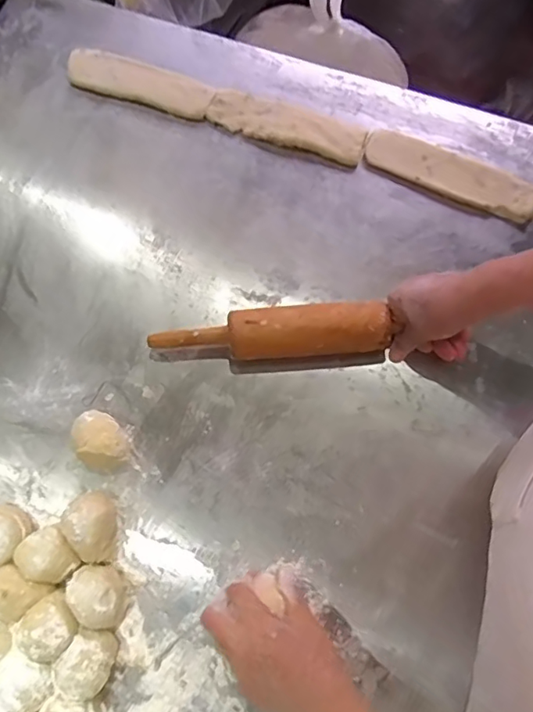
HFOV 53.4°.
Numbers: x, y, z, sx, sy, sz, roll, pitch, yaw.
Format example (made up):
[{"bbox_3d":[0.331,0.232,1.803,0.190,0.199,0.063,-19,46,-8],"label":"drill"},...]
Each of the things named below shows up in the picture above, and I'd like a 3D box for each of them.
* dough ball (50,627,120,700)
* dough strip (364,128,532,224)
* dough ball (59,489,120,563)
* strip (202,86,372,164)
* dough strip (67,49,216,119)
[{"bbox_3d":[-0.164,0.284,0.492,0.046,0.050,0.053,36,80,9],"label":"dough ball"},{"bbox_3d":[0.221,-0.218,0.628,0.205,0.016,0.058,24,79,7],"label":"dough strip"},{"bbox_3d":[-0.170,0.168,0.517,0.046,0.053,0.064,-32,78,-6],"label":"dough ball"},{"bbox_3d":[0.025,-0.285,0.650,0.193,0.015,0.053,17,78,6],"label":"strip"},{"bbox_3d":[-0.159,-0.349,0.671,0.186,0.012,0.055,18,78,6],"label":"dough strip"}]

